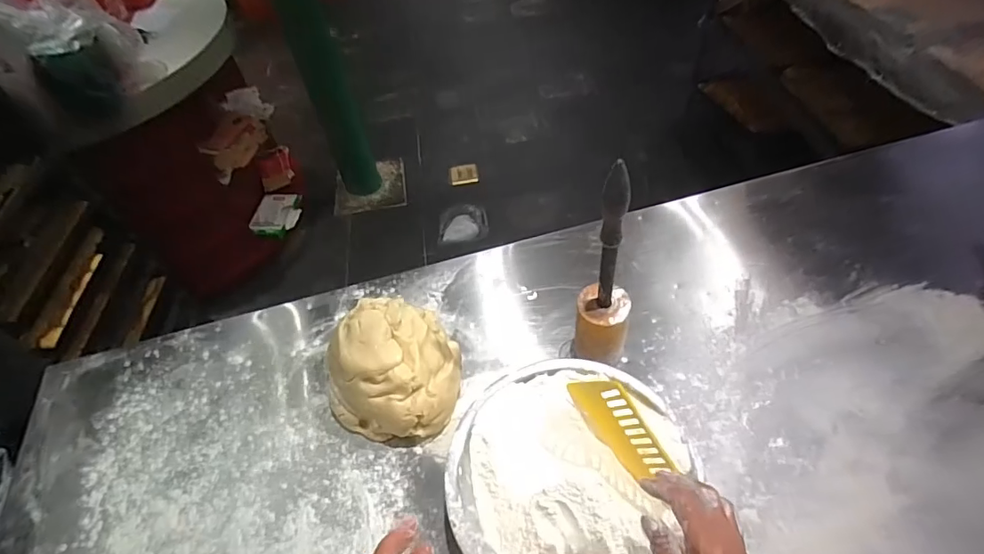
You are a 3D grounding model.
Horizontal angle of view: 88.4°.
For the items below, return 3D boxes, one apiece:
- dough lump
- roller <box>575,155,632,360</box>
[{"bbox_3d":[-0.132,0.121,0.694,0.167,0.132,0.162,3,52,9],"label":"dough lump"},{"bbox_3d":[0.148,0.005,0.625,0.070,0.347,0.053,6,52,10],"label":"roller"}]

